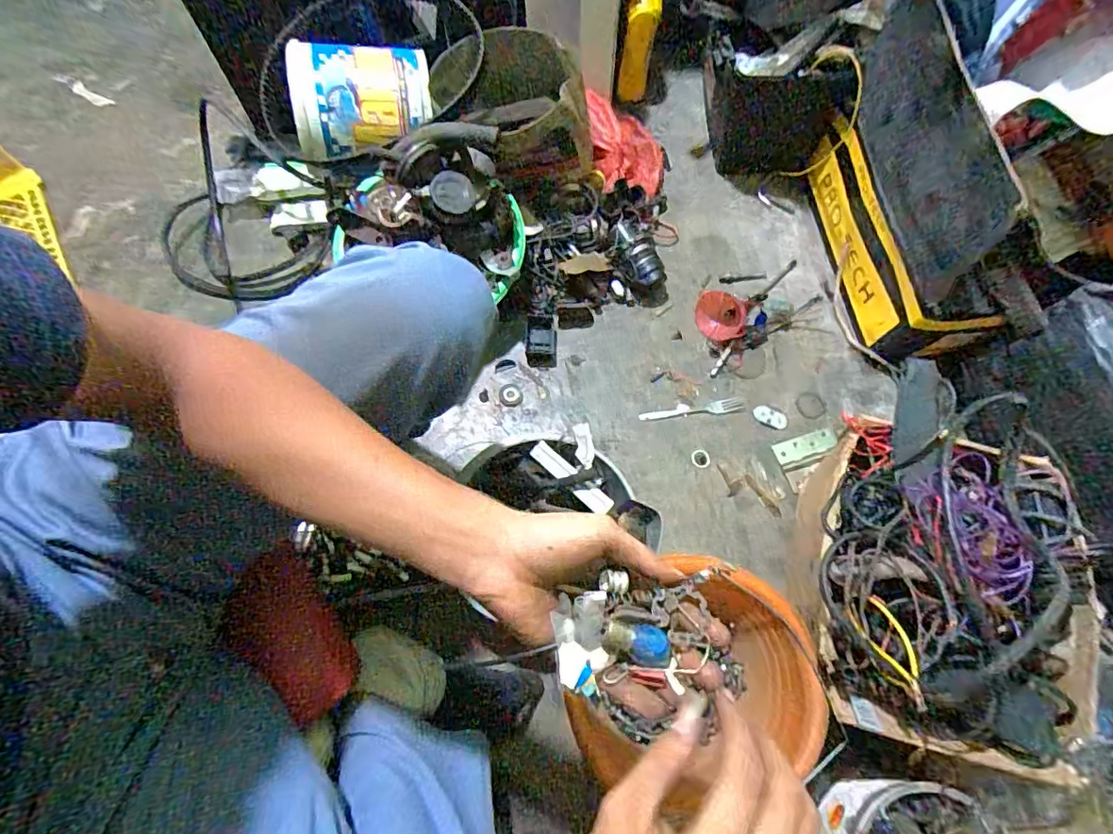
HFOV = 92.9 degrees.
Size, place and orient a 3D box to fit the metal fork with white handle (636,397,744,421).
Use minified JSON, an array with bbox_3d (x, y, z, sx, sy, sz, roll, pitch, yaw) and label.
[{"bbox_3d":[0.211,-0.011,0.827,0.169,0.013,0.022,-8,70,-5],"label":"metal fork with white handle"}]

